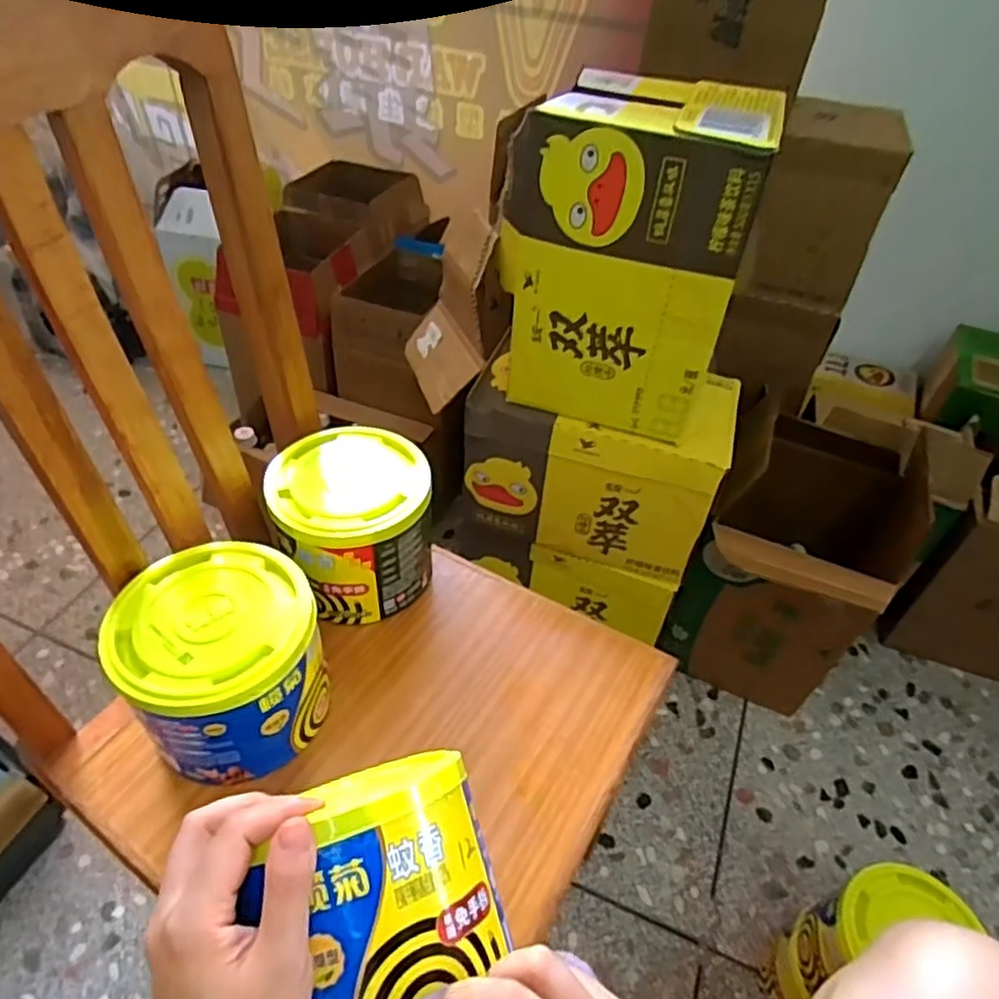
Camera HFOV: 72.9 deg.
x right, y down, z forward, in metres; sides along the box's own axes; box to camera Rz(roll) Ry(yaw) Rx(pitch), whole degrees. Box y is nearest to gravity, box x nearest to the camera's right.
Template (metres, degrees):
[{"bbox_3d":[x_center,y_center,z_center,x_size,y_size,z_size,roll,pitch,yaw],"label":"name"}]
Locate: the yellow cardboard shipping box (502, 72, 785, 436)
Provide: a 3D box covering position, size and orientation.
[{"bbox_3d":[0.135,-0.261,0.735,0.239,0.308,0.177,19,46,13],"label":"yellow cardboard shipping box"}]

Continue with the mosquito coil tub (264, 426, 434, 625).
[{"bbox_3d":[-0.128,0.018,0.598,0.129,0.120,0.129,3,45,-3],"label":"mosquito coil tub"}]

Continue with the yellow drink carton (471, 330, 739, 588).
[{"bbox_3d":[0.127,-0.053,0.924,0.316,0.230,0.183,16,46,10],"label":"yellow drink carton"}]

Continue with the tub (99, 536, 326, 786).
[{"bbox_3d":[-0.200,0.117,0.500,0.129,0.109,0.139,3,45,-3],"label":"tub"}]

